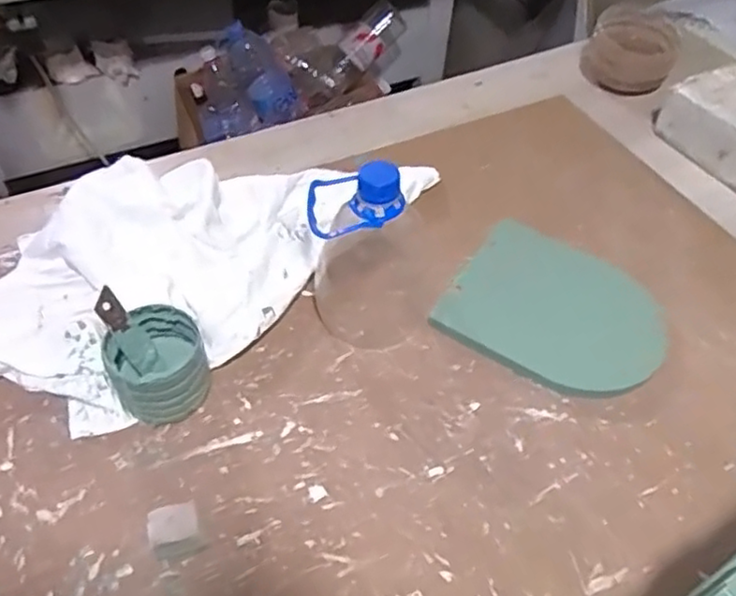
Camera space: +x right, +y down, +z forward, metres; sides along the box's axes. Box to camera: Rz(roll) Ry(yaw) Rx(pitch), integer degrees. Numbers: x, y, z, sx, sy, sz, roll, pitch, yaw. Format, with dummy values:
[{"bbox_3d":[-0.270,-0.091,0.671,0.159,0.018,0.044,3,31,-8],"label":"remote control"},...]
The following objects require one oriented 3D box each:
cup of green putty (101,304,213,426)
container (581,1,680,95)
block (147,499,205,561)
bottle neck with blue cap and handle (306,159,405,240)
[{"bbox_3d":[-0.148,0.050,0.465,0.063,0.071,0.061,1,49,-1],"label":"cup of green putty"},{"bbox_3d":[0.311,-0.294,0.770,0.103,0.064,0.097,20,51,14],"label":"container"},{"bbox_3d":[-0.121,0.147,0.408,0.030,0.030,0.022,-12,51,-12],"label":"block"},{"bbox_3d":[-0.009,-0.069,0.461,0.068,0.040,0.035,-11,51,-12],"label":"bottle neck with blue cap and handle"}]

